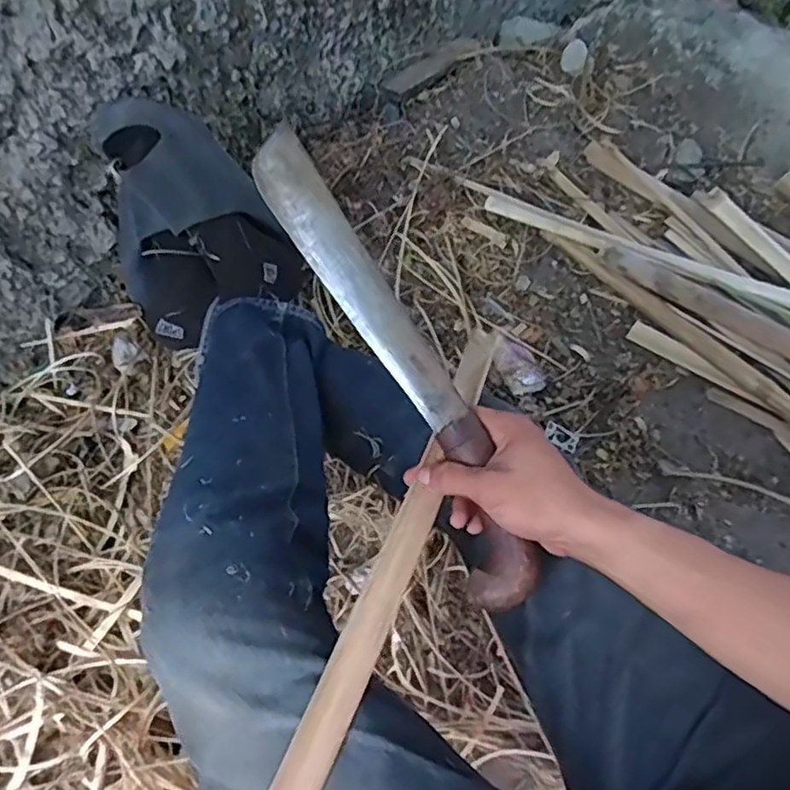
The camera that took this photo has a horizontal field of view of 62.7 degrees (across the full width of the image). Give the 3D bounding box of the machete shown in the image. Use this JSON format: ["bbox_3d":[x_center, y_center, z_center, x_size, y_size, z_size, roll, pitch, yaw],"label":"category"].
[{"bbox_3d":[-0.003,-0.029,0.496,0.061,0.026,0.395,-28,83,-14],"label":"machete"}]

